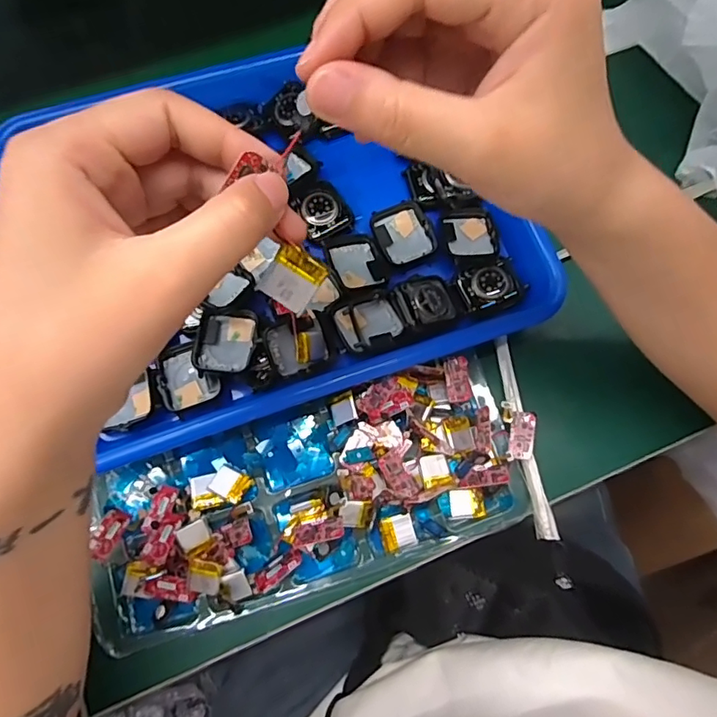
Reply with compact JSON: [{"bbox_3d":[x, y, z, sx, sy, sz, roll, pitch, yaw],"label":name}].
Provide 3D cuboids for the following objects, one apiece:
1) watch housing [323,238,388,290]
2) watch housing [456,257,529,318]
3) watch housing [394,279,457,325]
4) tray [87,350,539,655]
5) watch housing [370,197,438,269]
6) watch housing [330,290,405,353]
[{"bbox_3d":[-0.002,-0.062,0.338,0.034,0.014,0.040,-16,74,-5],"label":"watch housing"},{"bbox_3d":[0.087,-0.047,0.341,0.042,0.010,0.031,-21,75,-7],"label":"watch housing"},{"bbox_3d":[0.043,-0.036,0.328,0.040,0.007,0.029,-14,79,-35],"label":"watch housing"},{"bbox_3d":[-0.025,0.081,0.312,0.262,0.028,0.103,-17,74,-6],"label":"tray"},{"bbox_3d":[0.031,-0.084,0.350,0.038,0.008,0.043,-23,75,-7],"label":"watch housing"},{"bbox_3d":[0.007,-0.024,0.324,0.040,0.011,0.033,-24,75,-8],"label":"watch housing"}]

